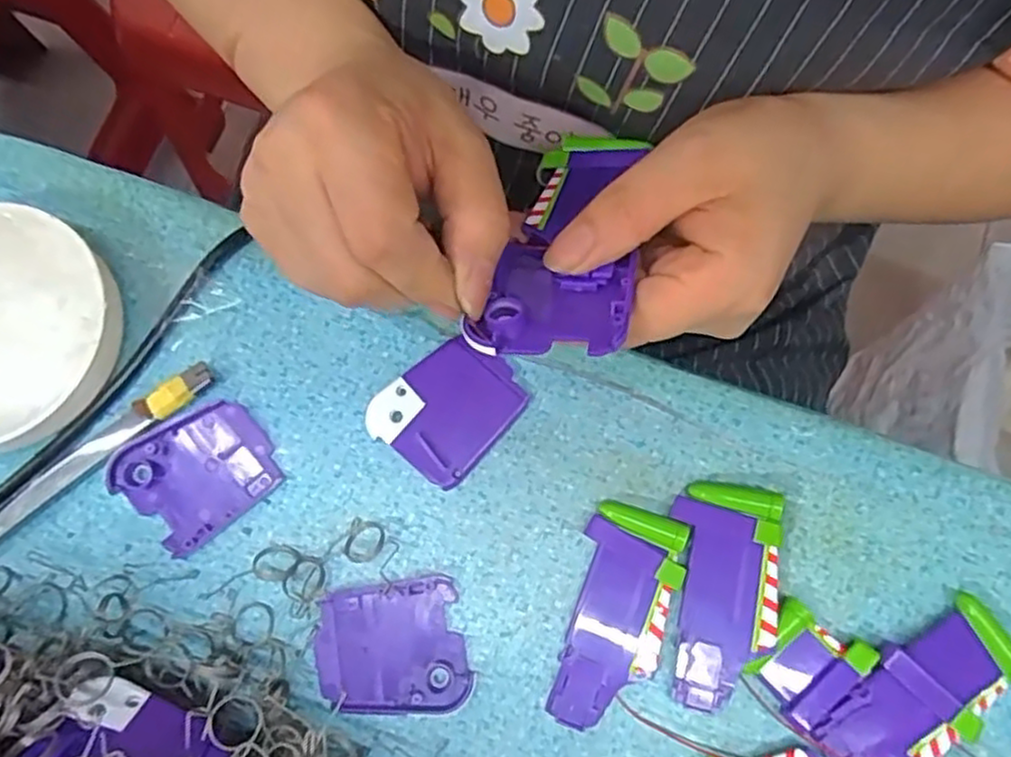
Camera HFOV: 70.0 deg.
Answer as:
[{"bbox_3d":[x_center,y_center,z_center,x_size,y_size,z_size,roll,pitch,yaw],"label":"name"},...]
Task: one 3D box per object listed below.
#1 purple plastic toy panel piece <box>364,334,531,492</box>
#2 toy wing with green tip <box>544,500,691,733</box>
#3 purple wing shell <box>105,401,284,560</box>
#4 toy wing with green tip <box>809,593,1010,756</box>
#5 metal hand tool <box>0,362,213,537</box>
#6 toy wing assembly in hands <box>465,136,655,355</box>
[{"bbox_3d":[-0.026,0.012,0.321,0.052,0.008,0.059,38,80,7],"label":"purple plastic toy panel piece"},{"bbox_3d":[0.046,0.099,0.299,0.039,0.011,0.089,17,78,3],"label":"toy wing with green tip"},{"bbox_3d":[-0.132,0.040,0.312,0.061,0.010,0.052,-39,81,-8],"label":"purple wing shell"},{"bbox_3d":[0.167,0.128,0.291,0.091,0.012,0.040,-31,80,-7],"label":"toy wing with green tip"},{"bbox_3d":[-0.180,0.034,0.308,0.124,0.010,0.014,-37,81,-8],"label":"metal hand tool"},{"bbox_3d":[0.025,-0.051,0.263,0.044,0.020,0.117,15,49,3],"label":"toy wing assembly in hands"}]

